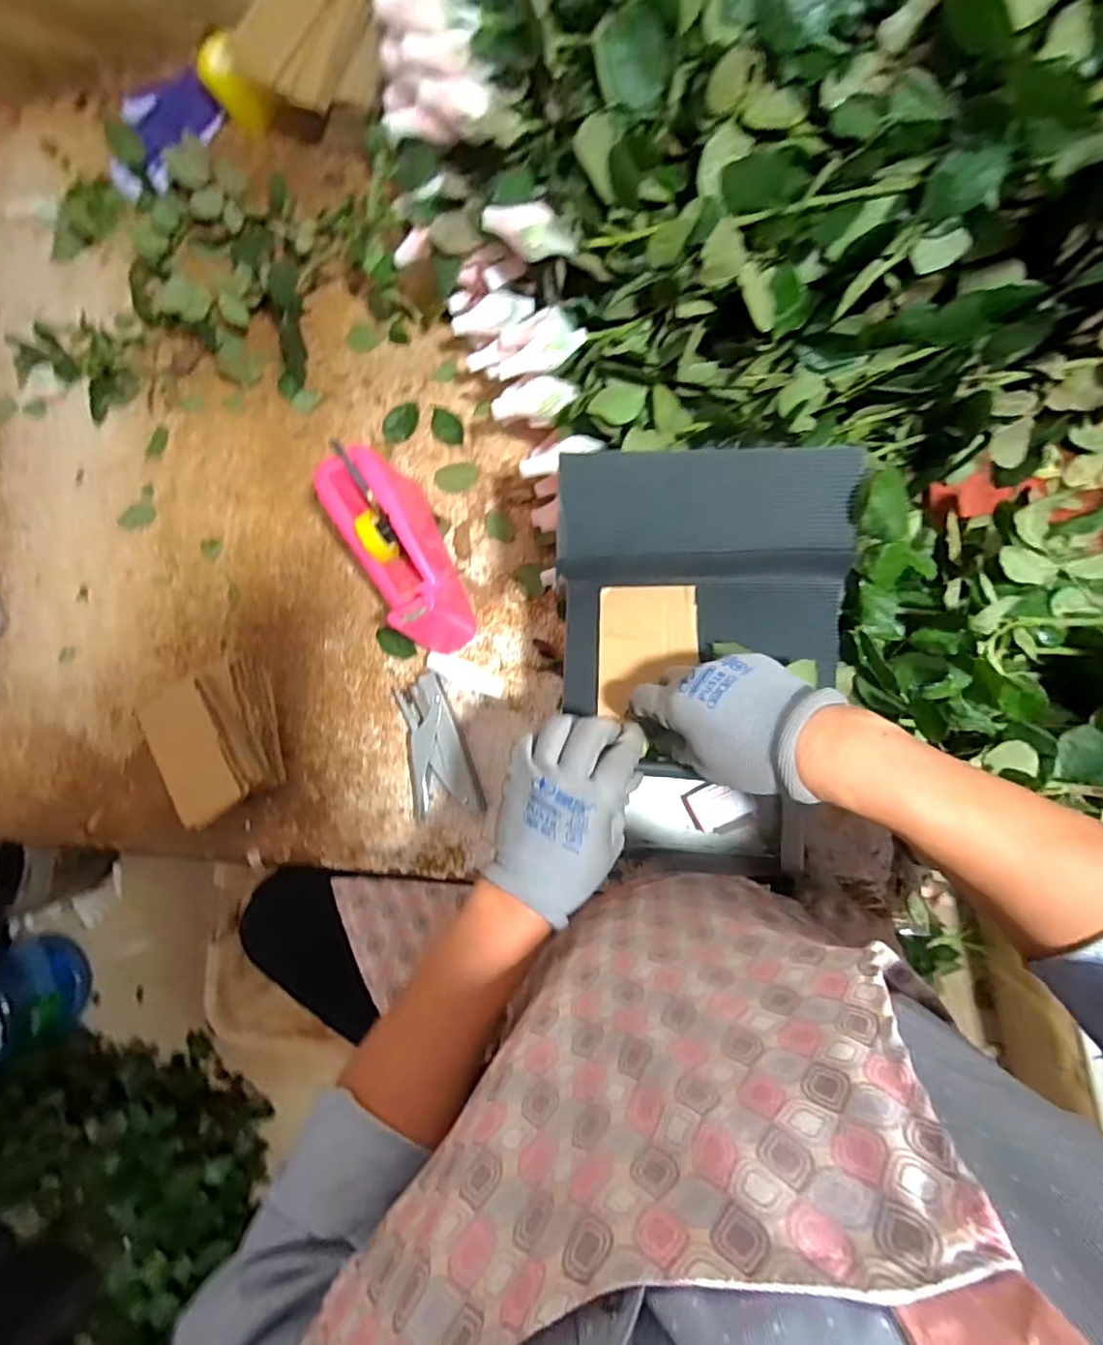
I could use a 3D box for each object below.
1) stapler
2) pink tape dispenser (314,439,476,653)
[{"bbox_3d":[-0.122,0.077,0.605,0.078,0.025,0.145,-13,84,7],"label":"stapler"},{"bbox_3d":[-0.152,-0.119,0.585,0.074,0.105,0.192,-26,83,5],"label":"pink tape dispenser"}]

